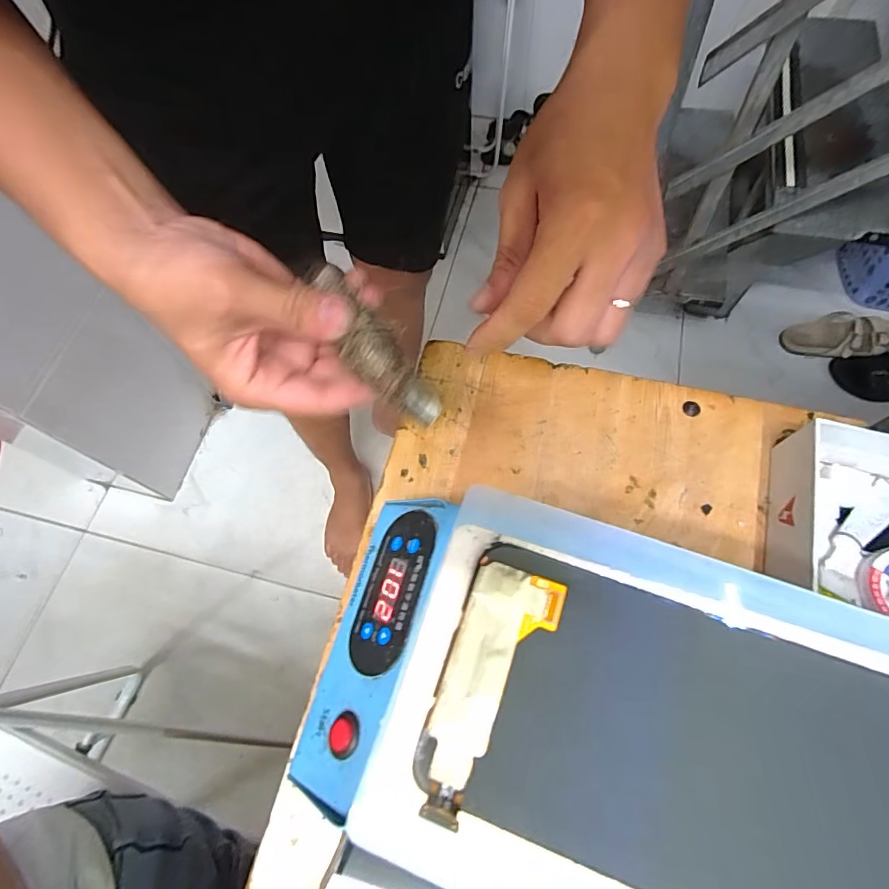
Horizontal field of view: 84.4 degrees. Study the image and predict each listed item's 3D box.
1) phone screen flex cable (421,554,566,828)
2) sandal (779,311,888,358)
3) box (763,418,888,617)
[{"bbox_3d":[0.011,0.068,0.141,0.025,0.004,0.068,24,69,13],"label":"phone screen flex cable"},{"bbox_3d":[0.942,-0.254,1.176,0.239,0.071,0.120,6,66,6],"label":"sandal"},{"bbox_3d":[0.240,0.049,0.266,0.108,0.047,0.100,15,68,10],"label":"box"}]

